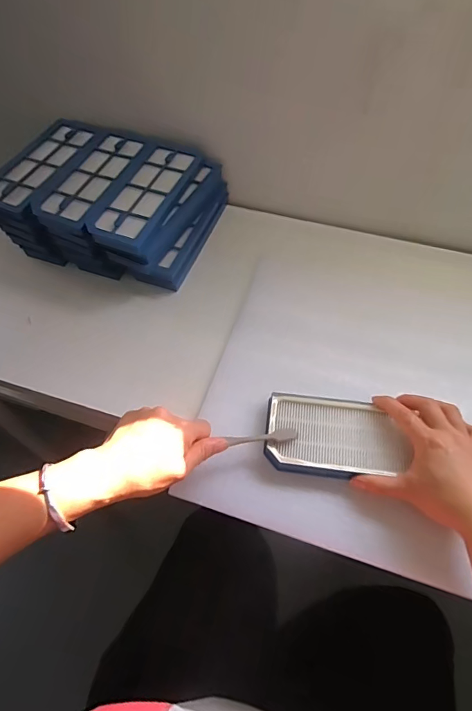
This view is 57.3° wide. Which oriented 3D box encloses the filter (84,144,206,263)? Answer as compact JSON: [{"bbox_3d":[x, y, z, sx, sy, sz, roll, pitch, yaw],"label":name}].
[{"bbox_3d":[-0.122,-0.221,0.599,0.084,0.025,0.196,18,59,12],"label":"filter"}]

